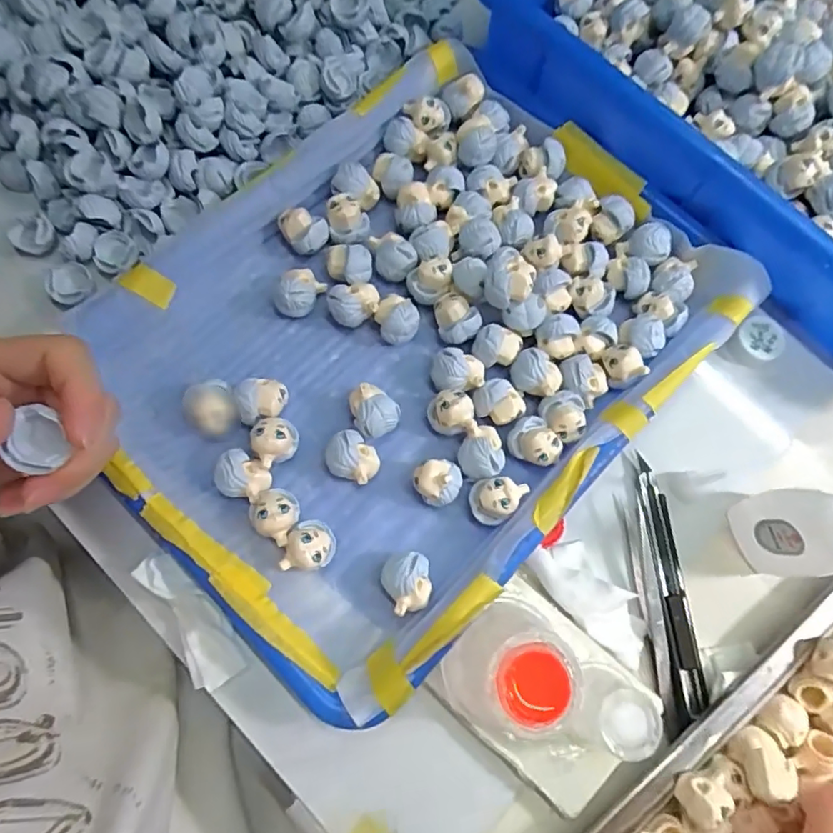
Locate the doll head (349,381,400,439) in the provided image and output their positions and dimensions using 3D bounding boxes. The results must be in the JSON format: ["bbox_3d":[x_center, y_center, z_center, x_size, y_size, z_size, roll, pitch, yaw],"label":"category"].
[{"bbox_3d":[-0.022,-0.002,0.296,0.023,0.022,0.026,-23,76,-10],"label":"doll head"}]

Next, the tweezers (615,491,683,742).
[{"bbox_3d":[0.121,0.100,0.287,0.011,0.004,0.114,-4,74,-4],"label":"tweezers"}]

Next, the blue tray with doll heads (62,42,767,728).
[{"bbox_3d":[-0.004,-0.045,0.307,0.242,0.039,0.317,43,76,9],"label":"blue tray with doll heads"}]

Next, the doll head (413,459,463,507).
[{"bbox_3d":[0.011,0.035,0.286,0.024,0.026,0.021,-3,74,-4],"label":"doll head"}]

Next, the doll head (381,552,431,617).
[{"bbox_3d":[-0.004,0.082,0.274,0.023,0.021,0.026,-13,75,-7],"label":"doll head"}]

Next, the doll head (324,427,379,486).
[{"bbox_3d":[-0.033,0.022,0.288,0.023,0.023,0.027,-43,80,-14],"label":"doll head"}]

